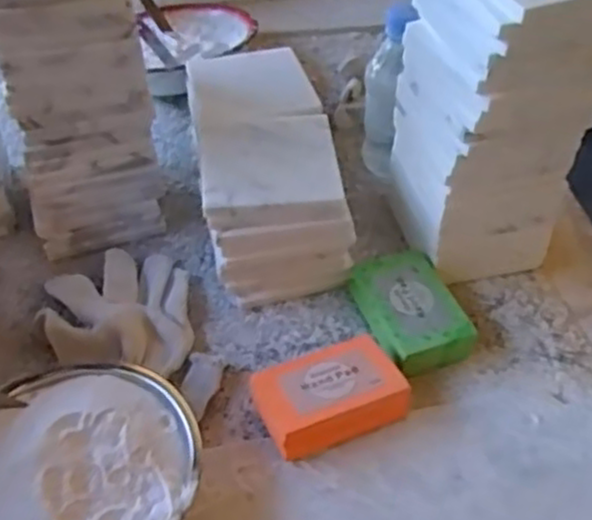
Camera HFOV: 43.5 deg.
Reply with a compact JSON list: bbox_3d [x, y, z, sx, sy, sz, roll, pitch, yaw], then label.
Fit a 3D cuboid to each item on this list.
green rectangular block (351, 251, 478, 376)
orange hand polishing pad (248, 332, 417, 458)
[{"bbox_3d":[0.088,0.039,0.568,0.065,0.027,0.098,-11,49,-14],"label":"green rectangular block"},{"bbox_3d":[0.022,0.092,0.508,0.097,0.031,0.065,-18,50,-18],"label":"orange hand polishing pad"}]

